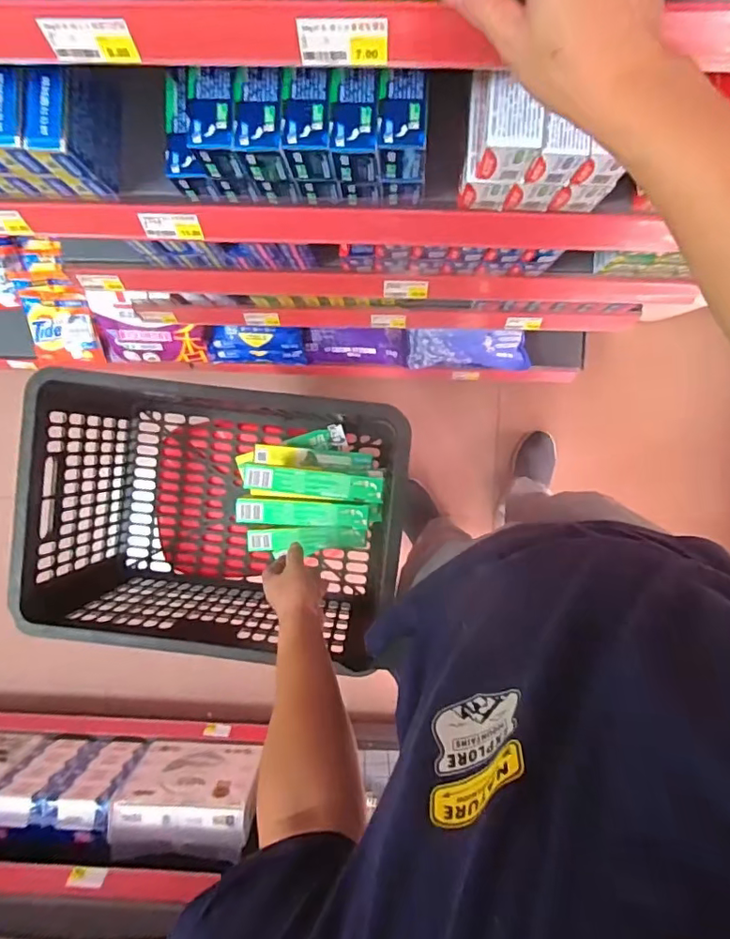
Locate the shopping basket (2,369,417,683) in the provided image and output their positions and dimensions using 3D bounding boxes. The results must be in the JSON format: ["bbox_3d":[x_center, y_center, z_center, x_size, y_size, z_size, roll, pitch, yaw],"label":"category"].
[{"bbox_3d":[-0.219,0.066,0.799,0.436,0.270,0.320,8,92,2],"label":"shopping basket"}]

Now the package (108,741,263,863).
[{"bbox_3d":[-0.357,0.685,1.100,0.259,0.220,0.115,-3,91,2],"label":"package"}]

